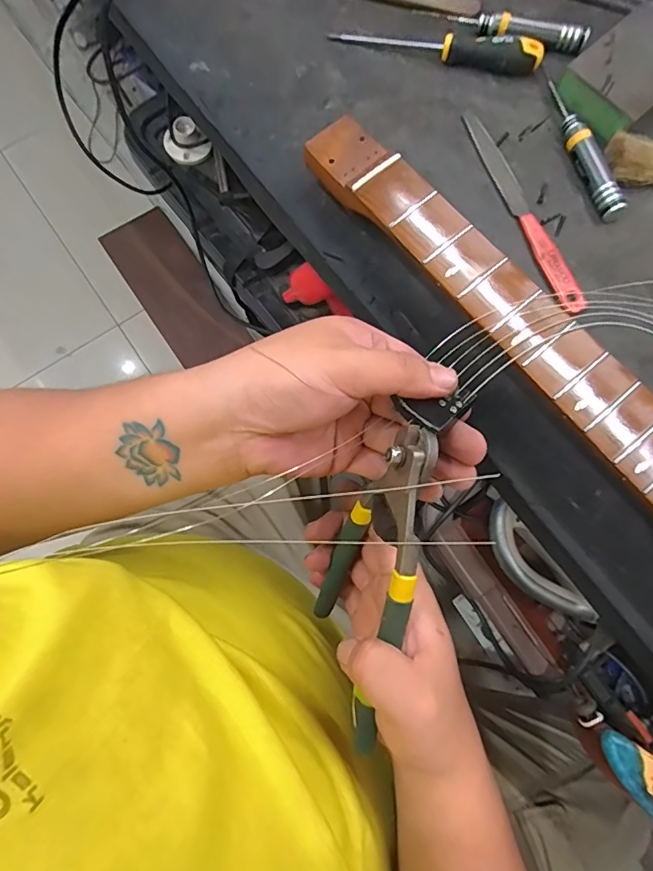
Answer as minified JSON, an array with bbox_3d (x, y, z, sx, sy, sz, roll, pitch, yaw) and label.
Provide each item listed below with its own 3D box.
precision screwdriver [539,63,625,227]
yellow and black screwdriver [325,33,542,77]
[{"bbox_3d":[0.197,-0.231,0.369,0.021,0.017,0.138,-16,79,-3],"label":"precision screwdriver"},{"bbox_3d":[0.090,-0.319,0.385,0.166,0.020,0.021,14,79,3],"label":"yellow and black screwdriver"}]

